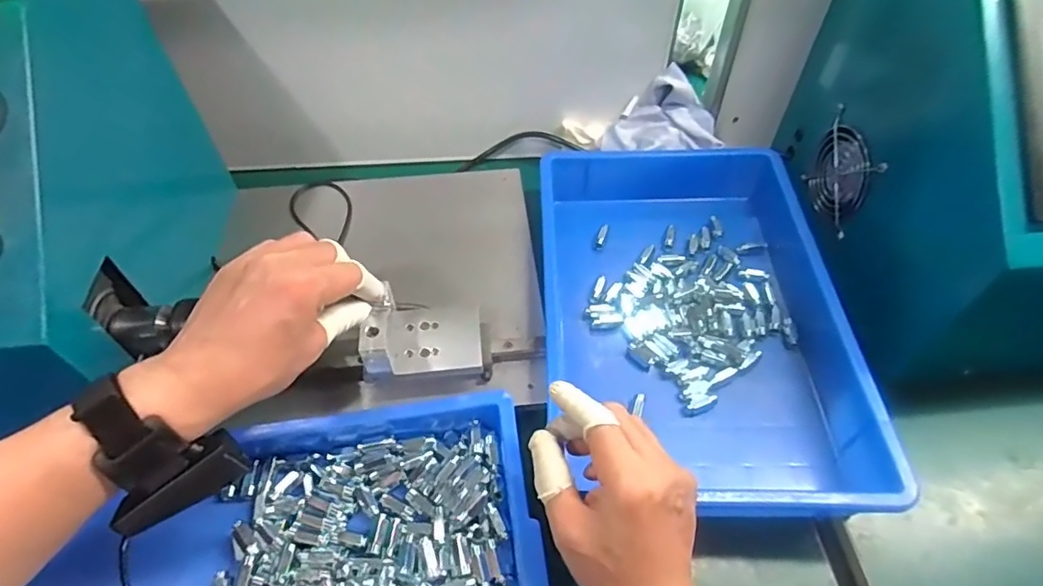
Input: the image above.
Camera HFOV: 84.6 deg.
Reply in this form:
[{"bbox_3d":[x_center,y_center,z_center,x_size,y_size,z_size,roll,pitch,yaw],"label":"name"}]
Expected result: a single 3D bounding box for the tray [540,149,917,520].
[{"bbox_3d":[0.145,0.008,0.513,0.237,0.068,0.356,2,52,1],"label":"tray"}]

